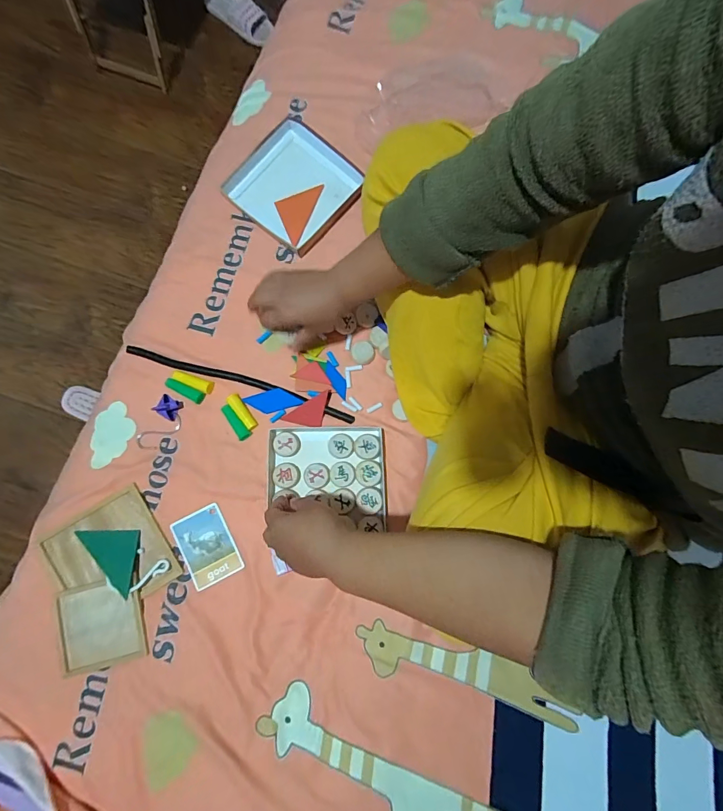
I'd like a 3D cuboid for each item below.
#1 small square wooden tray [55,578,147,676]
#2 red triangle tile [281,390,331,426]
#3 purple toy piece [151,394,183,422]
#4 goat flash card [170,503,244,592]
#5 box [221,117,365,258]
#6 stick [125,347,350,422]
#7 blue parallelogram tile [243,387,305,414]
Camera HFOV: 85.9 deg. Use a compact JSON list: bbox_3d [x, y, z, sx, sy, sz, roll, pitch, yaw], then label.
[{"bbox_3d":[-0.346,0.289,0.511,0.109,0.009,0.105,-14,80,-3],"label":"small square wooden tray"},{"bbox_3d":[-0.072,0.012,0.565,0.076,0.006,0.038,-32,81,-6],"label":"red triangle tile"},{"bbox_3d":[-0.281,0.001,0.560,0.032,0.024,0.030,33,81,6],"label":"purple toy piece"},{"bbox_3d":[-0.215,0.196,0.541,0.069,0.004,0.099,-25,82,-10],"label":"goat flash card"},{"bbox_3d":[-0.102,-0.352,0.624,0.179,0.030,0.169,41,82,7],"label":"box"},{"bbox_3d":[-0.180,-0.036,0.575,0.351,0.010,0.023,16,80,3],"label":"stick"},{"bbox_3d":[-0.130,-0.007,0.568,0.080,0.006,0.031,-15,80,-3],"label":"blue parallelogram tile"}]

